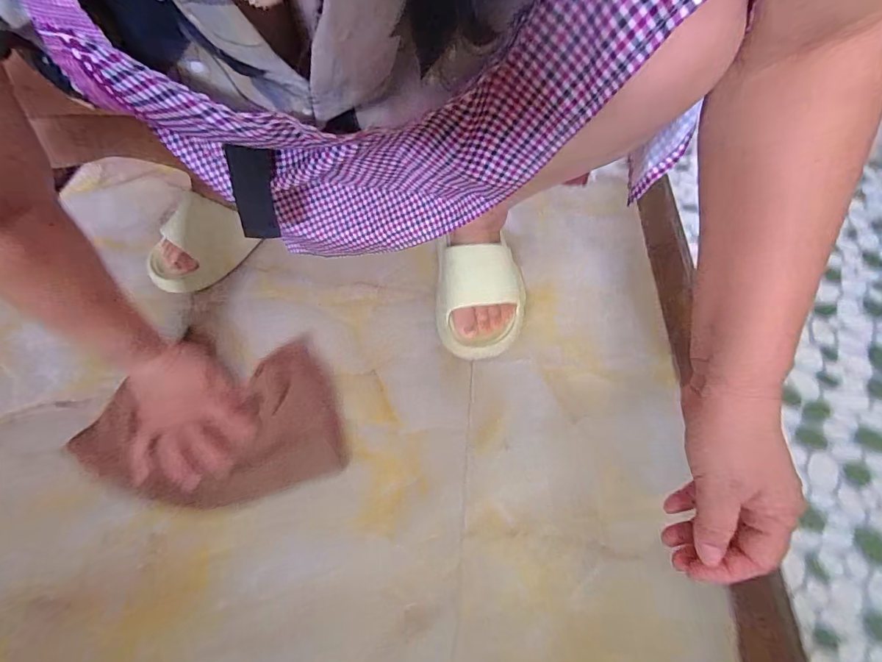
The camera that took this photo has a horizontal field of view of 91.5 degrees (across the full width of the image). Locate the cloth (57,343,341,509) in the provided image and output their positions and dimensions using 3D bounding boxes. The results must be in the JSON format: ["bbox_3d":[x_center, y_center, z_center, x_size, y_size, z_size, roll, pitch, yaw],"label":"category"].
[{"bbox_3d":[-0.248,0.111,0.461,0.264,0.020,0.162,-18,58,-11],"label":"cloth"}]

